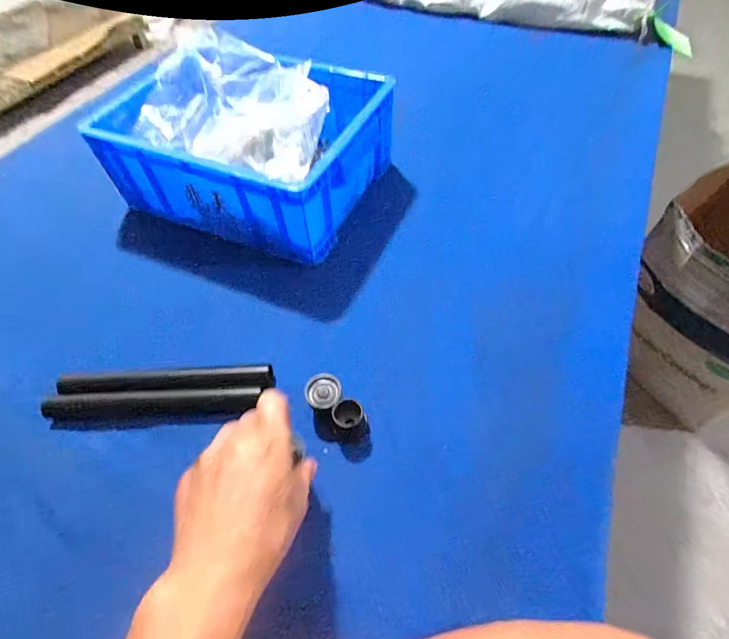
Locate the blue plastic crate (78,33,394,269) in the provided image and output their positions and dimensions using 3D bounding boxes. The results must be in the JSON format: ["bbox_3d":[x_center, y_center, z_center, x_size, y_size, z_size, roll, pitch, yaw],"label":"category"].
[{"bbox_3d":[-0.159,-0.246,0.610,0.341,0.128,0.252,21,59,17],"label":"blue plastic crate"}]

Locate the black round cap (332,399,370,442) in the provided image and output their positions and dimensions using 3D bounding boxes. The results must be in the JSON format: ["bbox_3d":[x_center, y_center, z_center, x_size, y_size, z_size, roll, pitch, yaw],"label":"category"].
[{"bbox_3d":[-0.013,0.097,0.414,0.032,0.032,0.028,-11,55,-4],"label":"black round cap"}]

